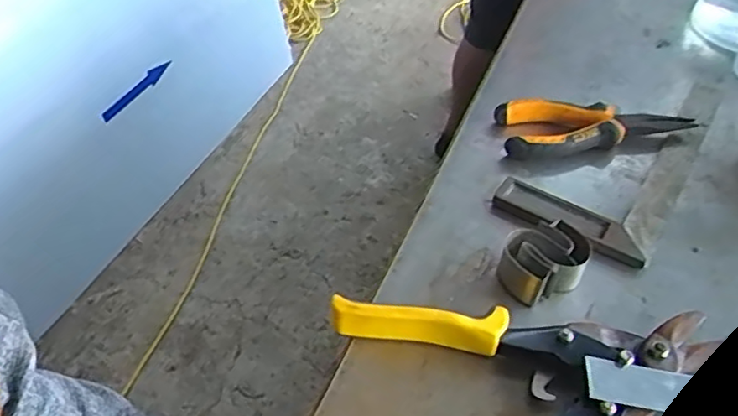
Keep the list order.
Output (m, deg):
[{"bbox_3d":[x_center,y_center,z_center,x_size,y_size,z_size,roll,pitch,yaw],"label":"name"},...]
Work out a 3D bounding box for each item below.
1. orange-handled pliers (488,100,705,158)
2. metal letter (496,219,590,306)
[{"bbox_3d":[0.187,-0.069,0.523,0.159,0.023,0.053,-7,46,-8],"label":"orange-handled pliers"},{"bbox_3d":[0.111,0.032,0.417,0.053,0.026,0.045,-19,49,-18],"label":"metal letter"}]

